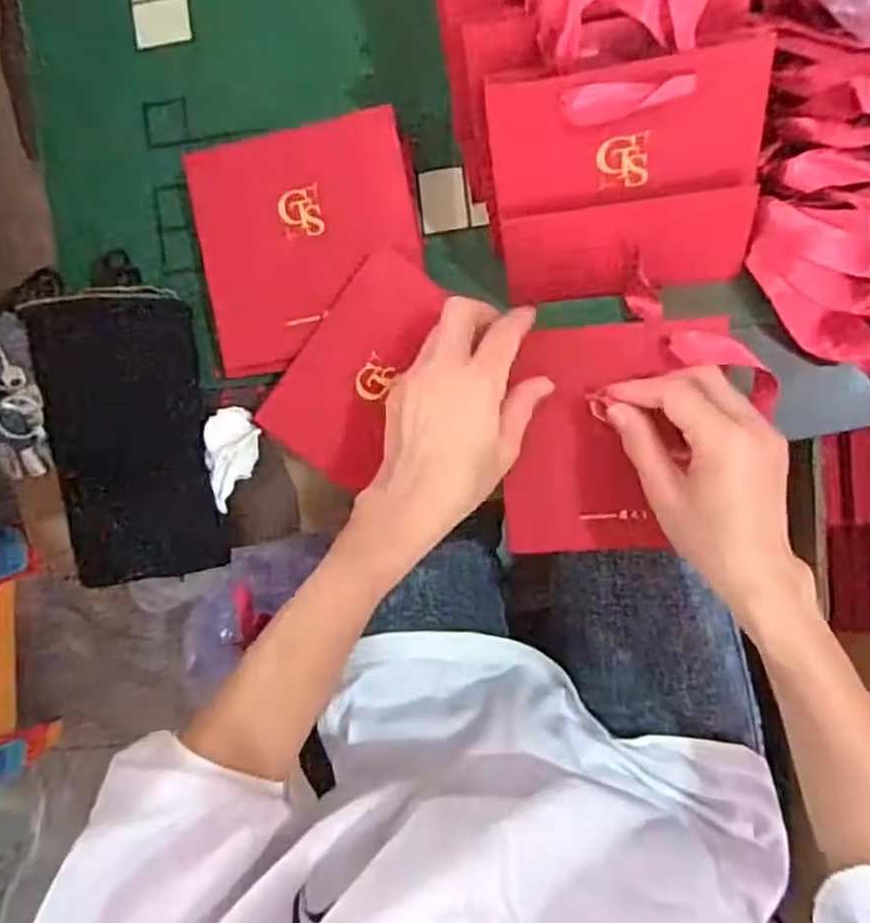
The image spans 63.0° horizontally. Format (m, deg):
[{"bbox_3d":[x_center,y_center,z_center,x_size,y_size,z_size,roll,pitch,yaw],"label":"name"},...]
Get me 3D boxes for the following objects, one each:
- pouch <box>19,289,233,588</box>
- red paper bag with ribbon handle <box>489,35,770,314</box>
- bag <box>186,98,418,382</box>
[{"bbox_3d":[-0.212,-0.016,0.490,0.110,0.022,0.195,-8,92,8],"label":"pouch"},{"bbox_3d":[0.104,-0.149,0.390,0.137,0.005,0.130,-4,136,10],"label":"red paper bag with ribbon handle"},{"bbox_3d":[-0.080,-0.139,0.458,0.140,0.022,0.142,-9,92,8],"label":"bag"}]

